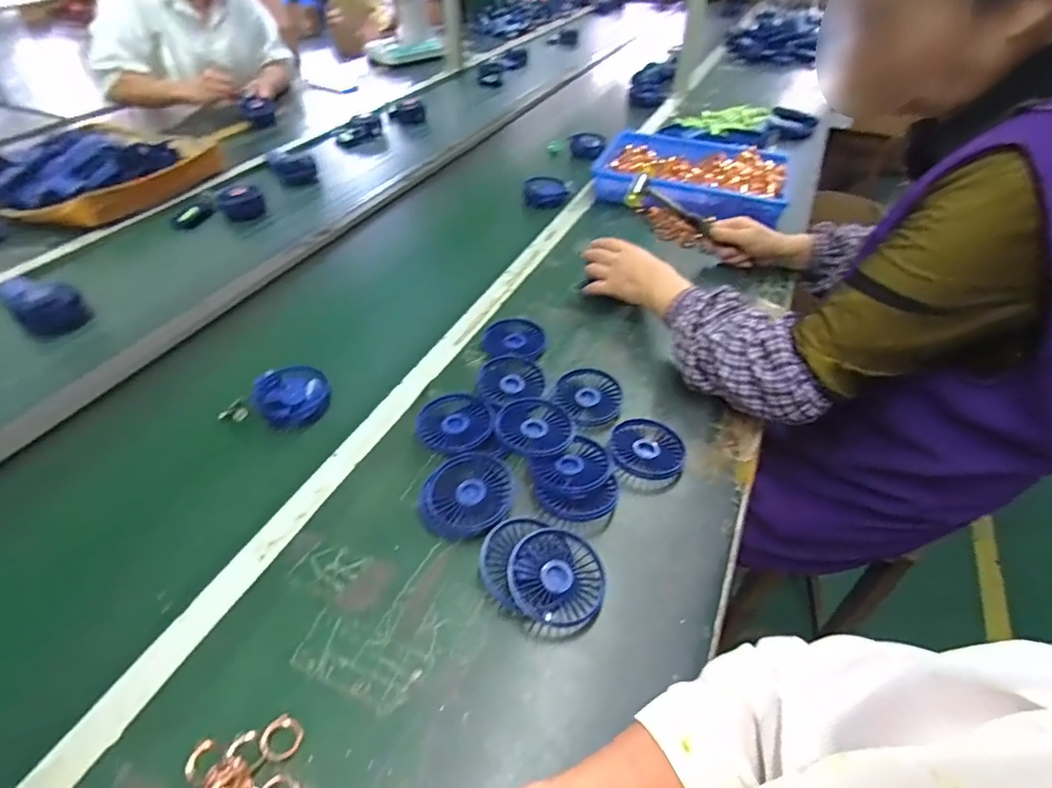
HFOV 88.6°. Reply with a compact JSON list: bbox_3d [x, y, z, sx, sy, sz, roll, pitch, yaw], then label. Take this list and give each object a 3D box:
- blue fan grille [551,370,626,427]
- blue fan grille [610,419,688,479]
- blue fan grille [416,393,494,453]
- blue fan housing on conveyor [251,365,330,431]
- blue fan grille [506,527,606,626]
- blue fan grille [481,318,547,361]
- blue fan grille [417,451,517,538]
[{"bbox_3d":[0.079,0.007,0.670,0.081,0.025,0.080,0,44,0],"label":"blue fan grille"},{"bbox_3d":[0.137,0.063,0.613,0.081,0.027,0.085,0,44,0],"label":"blue fan grille"},{"bbox_3d":[-0.082,0.034,0.626,0.091,0.016,0.083,0,44,0],"label":"blue fan grille"},{"bbox_3d":[-0.299,0.001,0.688,0.085,0.029,0.093,-31,52,-28],"label":"blue fan housing on conveyor"},{"bbox_3d":[0.028,0.166,0.496,0.086,0.030,0.086,0,44,0],"label":"blue fan grille"},{"bbox_3d":[-0.014,-0.079,0.756,0.088,0.009,0.088,0,44,0],"label":"blue fan grille"},{"bbox_3d":[-0.060,0.103,0.554,0.093,0.025,0.083,-11,45,-11],"label":"blue fan grille"}]

